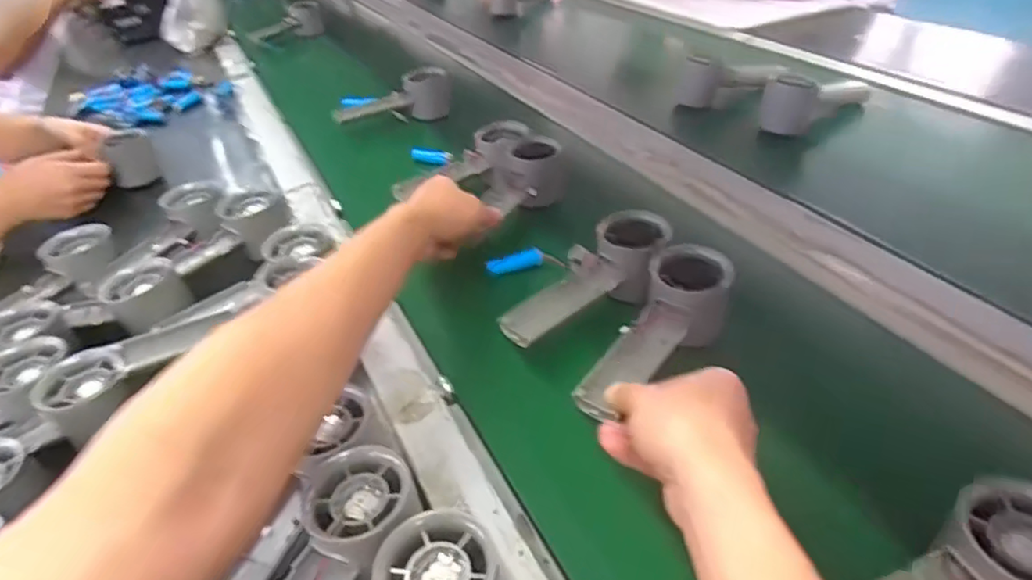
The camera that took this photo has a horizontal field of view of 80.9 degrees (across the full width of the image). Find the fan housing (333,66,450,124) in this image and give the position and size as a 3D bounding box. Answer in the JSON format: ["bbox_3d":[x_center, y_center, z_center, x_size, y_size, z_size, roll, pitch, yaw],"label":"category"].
[{"bbox_3d":[-0.171,-0.263,0.846,0.159,0.062,0.060,-11,40,-5],"label":"fan housing"}]

